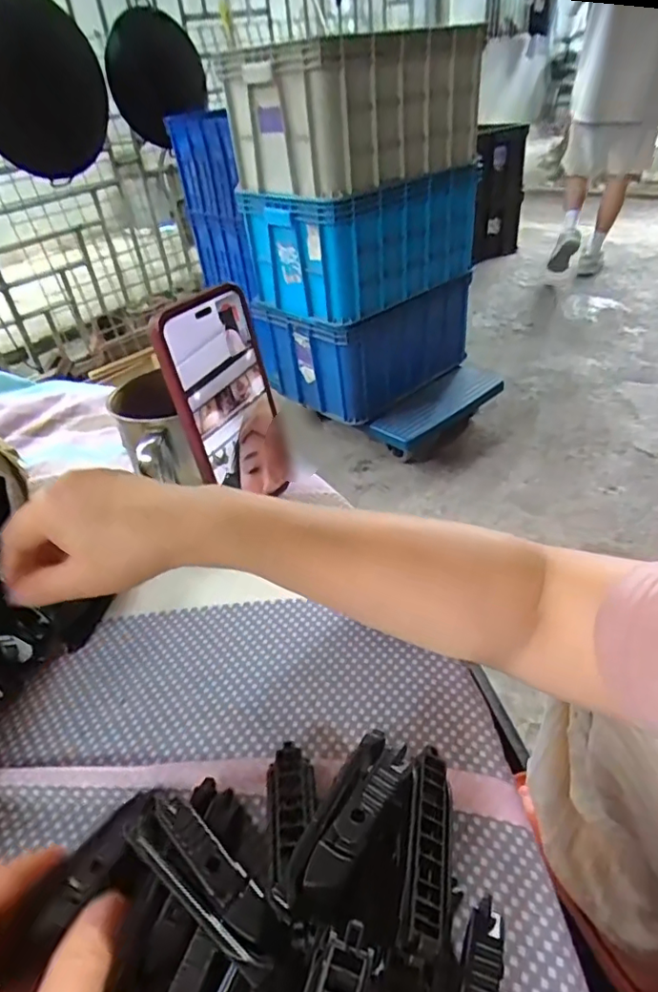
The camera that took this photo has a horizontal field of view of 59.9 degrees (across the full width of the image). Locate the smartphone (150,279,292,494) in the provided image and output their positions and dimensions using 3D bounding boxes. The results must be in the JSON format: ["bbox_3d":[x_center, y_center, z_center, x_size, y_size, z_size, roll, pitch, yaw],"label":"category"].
[{"bbox_3d":[-0.068,-0.063,0.396,0.009,0.150,0.077,14,39,37],"label":"smartphone"}]

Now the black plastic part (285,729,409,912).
[{"bbox_3d":[0.008,0.124,0.222,0.021,0.010,0.072,18,45,26],"label":"black plastic part"}]

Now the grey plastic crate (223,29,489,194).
[{"bbox_3d":[0.083,-1.071,1.578,0.429,0.306,0.644,27,50,34],"label":"grey plastic crate"}]

